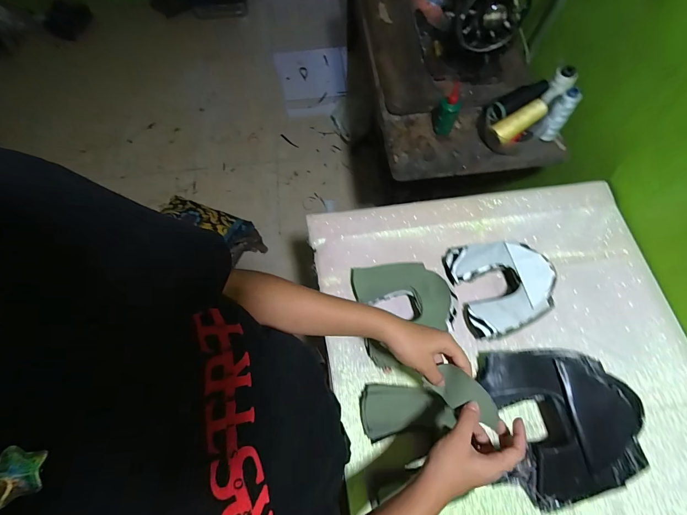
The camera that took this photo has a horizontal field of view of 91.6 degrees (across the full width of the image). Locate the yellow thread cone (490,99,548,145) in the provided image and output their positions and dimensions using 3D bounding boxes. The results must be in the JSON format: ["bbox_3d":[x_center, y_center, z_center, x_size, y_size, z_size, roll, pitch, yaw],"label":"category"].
[{"bbox_3d":[0.370,-0.286,0.702,0.119,0.038,0.040,-30,68,8],"label":"yellow thread cone"}]

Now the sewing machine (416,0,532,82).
[{"bbox_3d":[0.262,-0.622,0.784,0.141,0.220,0.375,-8,66,-3],"label":"sewing machine"}]

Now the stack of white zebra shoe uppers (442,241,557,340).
[{"bbox_3d":[0.274,0.046,0.580,0.155,0.057,0.169,-9,66,-3],"label":"stack of white zebra shoe uppers"}]

